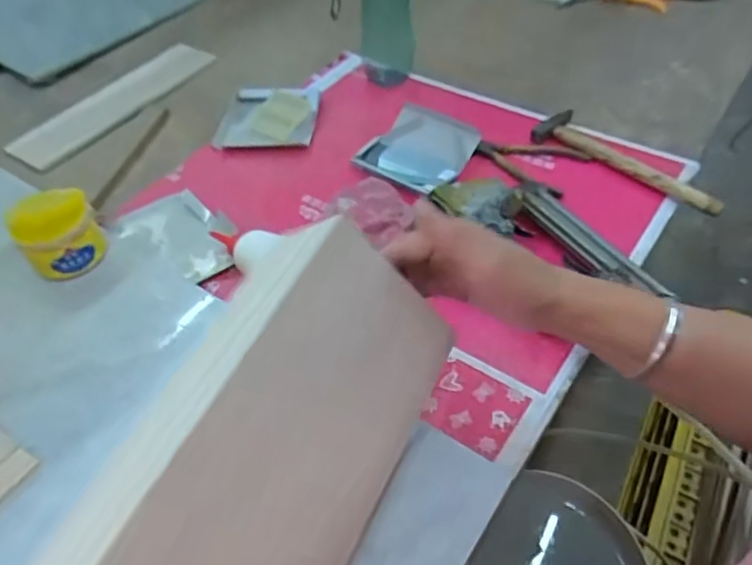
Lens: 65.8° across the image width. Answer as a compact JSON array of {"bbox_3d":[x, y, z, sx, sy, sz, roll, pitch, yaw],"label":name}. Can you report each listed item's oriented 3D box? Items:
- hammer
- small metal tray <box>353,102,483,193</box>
[{"bbox_3d":[0.312,-0.150,0.726,0.246,0.033,0.064,36,59,29],"label":"hammer"},{"bbox_3d":[0.052,-0.170,0.758,0.134,0.048,0.118,26,54,24],"label":"small metal tray"}]

